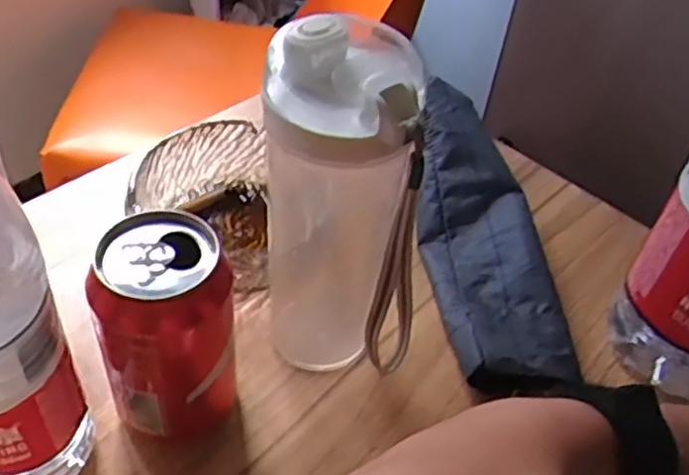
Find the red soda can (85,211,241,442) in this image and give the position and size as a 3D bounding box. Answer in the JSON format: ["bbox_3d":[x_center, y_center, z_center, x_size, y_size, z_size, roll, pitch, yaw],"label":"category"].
[{"bbox_3d":[-0.084,0.048,0.348,0.058,0.116,0.062,1,45,-6],"label":"red soda can"}]

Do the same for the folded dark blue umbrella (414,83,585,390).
[{"bbox_3d":[0.093,-0.010,0.486,0.076,0.047,0.251,-1,46,-8],"label":"folded dark blue umbrella"}]

